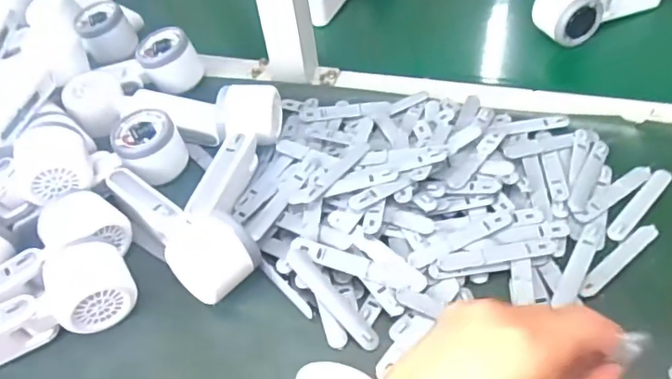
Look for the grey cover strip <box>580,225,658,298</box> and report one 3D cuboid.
[{"bbox_3d":[0.224,0.056,0.455,0.092,0.005,0.013,-33,53,-22],"label":"grey cover strip"}]

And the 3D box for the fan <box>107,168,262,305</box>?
[{"bbox_3d":[-0.137,0.030,0.478,0.165,0.043,0.054,30,57,28],"label":"fan"}]

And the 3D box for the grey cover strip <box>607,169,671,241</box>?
[{"bbox_3d":[0.259,0.012,0.488,0.092,0.007,0.016,-38,55,-25],"label":"grey cover strip"}]

